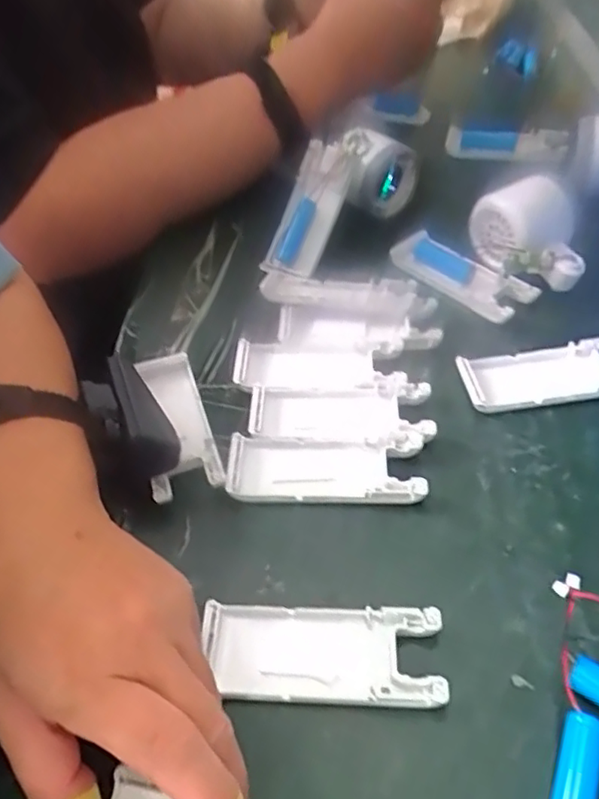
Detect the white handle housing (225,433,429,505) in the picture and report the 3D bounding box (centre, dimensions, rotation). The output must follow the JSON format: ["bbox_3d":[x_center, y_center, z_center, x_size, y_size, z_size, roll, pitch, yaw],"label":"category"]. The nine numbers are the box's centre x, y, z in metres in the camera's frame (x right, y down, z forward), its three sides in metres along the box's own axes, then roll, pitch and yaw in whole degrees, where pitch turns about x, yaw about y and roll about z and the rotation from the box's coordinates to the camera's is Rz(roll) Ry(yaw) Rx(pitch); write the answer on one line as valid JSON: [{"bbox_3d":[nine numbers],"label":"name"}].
[{"bbox_3d":[0.014,0.038,0.330,0.103,0.011,0.039,1,49,5],"label":"white handle housing"}]

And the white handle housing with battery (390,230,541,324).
[{"bbox_3d":[0.117,-0.091,0.439,0.038,0.019,0.109,-36,55,-25],"label":"white handle housing with battery"}]

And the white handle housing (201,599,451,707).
[{"bbox_3d":[0.009,0.112,0.266,0.103,0.011,0.039,1,49,5],"label":"white handle housing"}]

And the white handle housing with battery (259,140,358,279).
[{"bbox_3d":[0.009,-0.141,0.459,0.040,0.029,0.107,19,85,20],"label":"white handle housing with battery"}]

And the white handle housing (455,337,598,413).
[{"bbox_3d":[0.150,-0.016,0.362,0.100,0.016,0.038,-6,48,-1],"label":"white handle housing"}]

